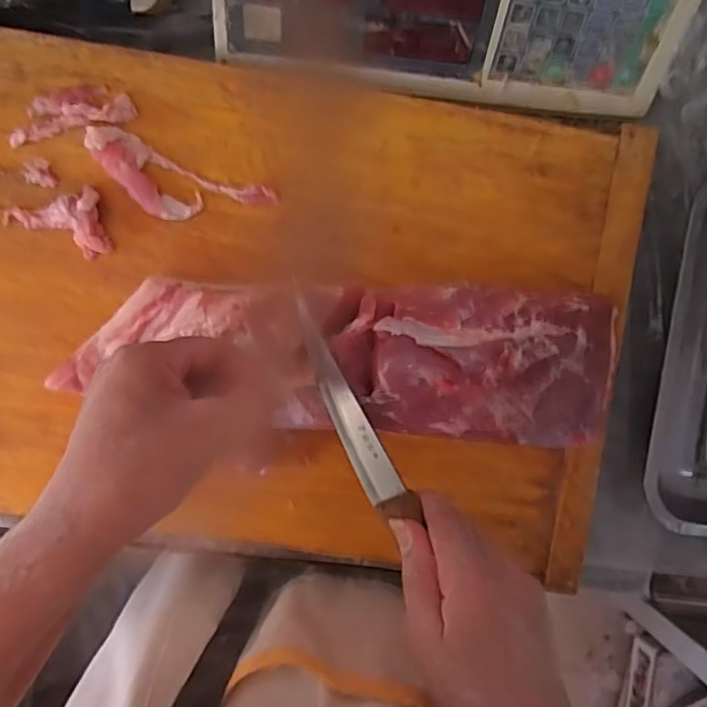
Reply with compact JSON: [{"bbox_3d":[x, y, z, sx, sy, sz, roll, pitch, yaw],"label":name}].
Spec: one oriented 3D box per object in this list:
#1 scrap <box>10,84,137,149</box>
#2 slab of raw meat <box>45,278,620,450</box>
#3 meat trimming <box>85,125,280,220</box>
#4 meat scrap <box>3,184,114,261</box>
[{"bbox_3d":[-0.201,-0.172,0.425,0.087,0.006,0.031,-14,96,-2],"label":"scrap"},{"bbox_3d":[-0.004,-0.001,0.415,0.393,0.068,0.110,7,95,-1],"label":"slab of raw meat"},{"bbox_3d":[-0.128,-0.120,0.431,0.133,0.016,0.046,21,94,-5],"label":"meat trimming"},{"bbox_3d":[-0.212,-0.088,0.430,0.068,0.013,0.050,-18,96,-1],"label":"meat scrap"}]

